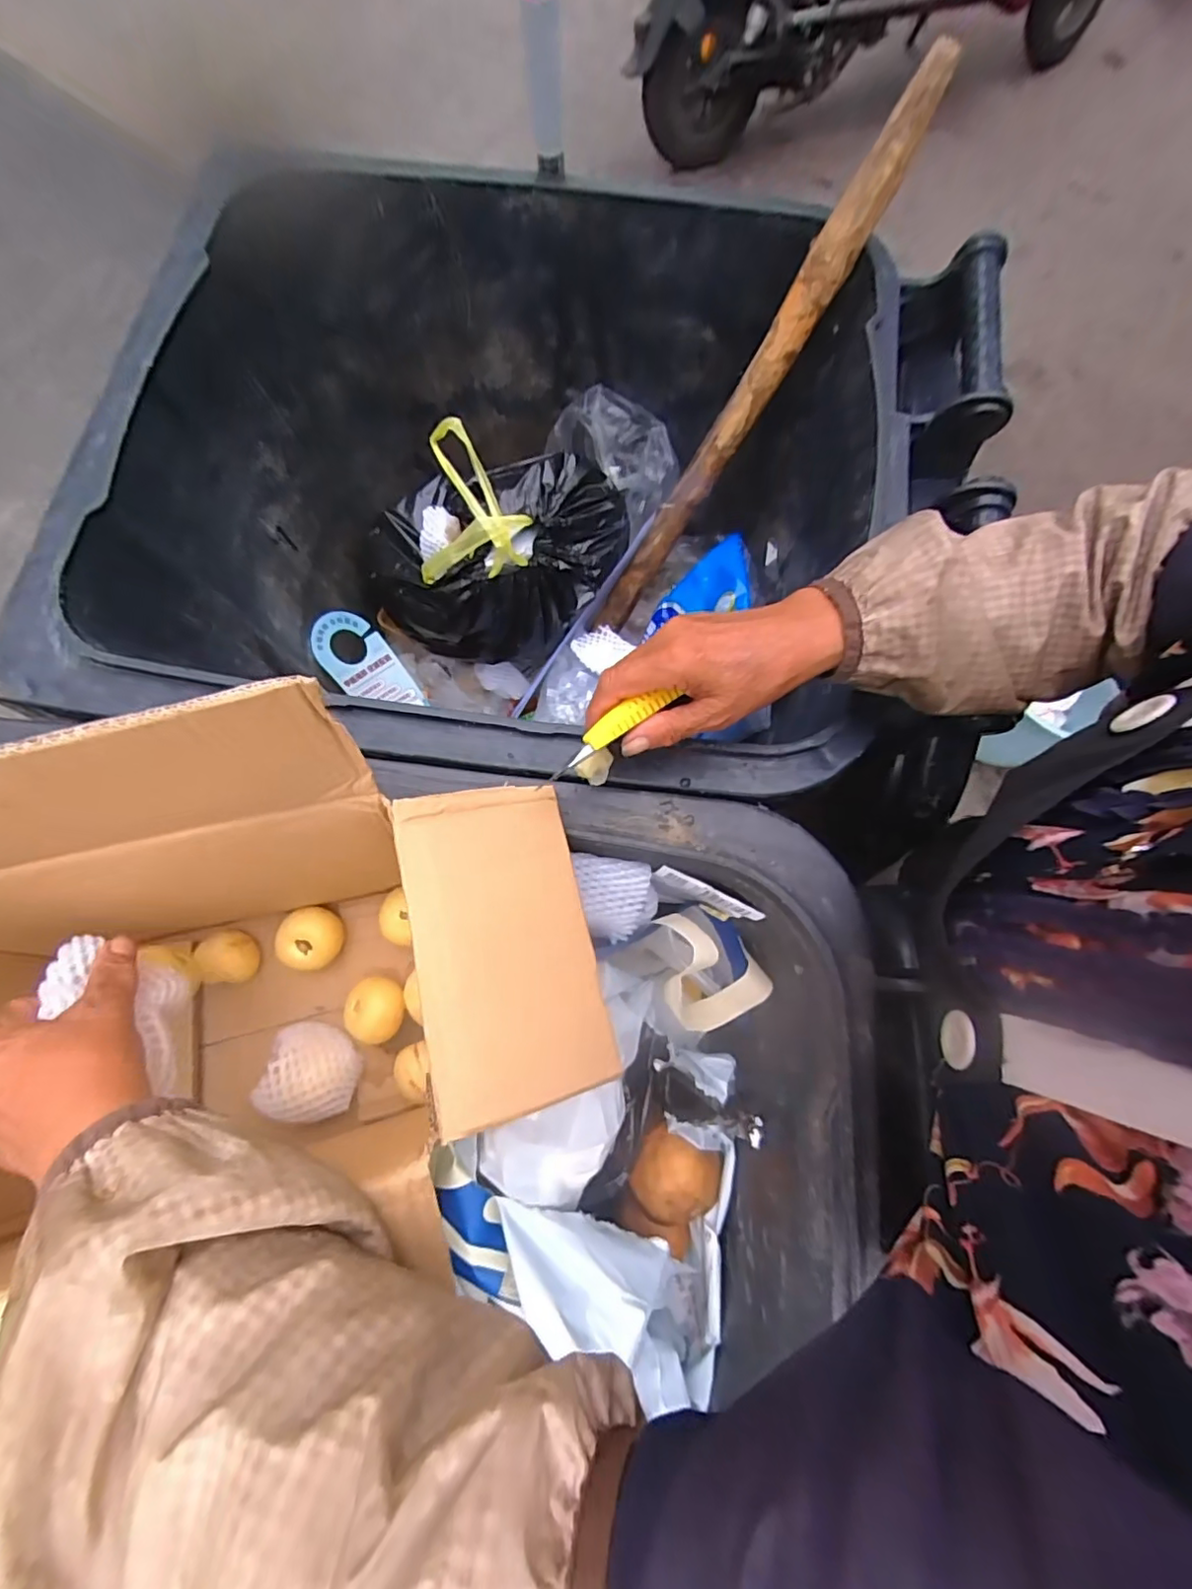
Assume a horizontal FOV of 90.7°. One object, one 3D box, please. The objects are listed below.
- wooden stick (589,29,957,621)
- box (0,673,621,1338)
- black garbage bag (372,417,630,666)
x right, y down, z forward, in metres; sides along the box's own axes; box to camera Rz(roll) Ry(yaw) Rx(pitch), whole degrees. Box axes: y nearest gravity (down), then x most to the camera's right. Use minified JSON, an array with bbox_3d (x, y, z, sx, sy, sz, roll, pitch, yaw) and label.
[{"bbox_3d":[0.134,-0.367,0.588,0.038,0.512,0.030,-25,71,-44],"label":"wooden stick"},{"bbox_3d":[-0.203,0.137,0.316,0.408,0.265,0.261,-16,75,-3],"label":"box"},{"bbox_3d":[-0.102,-0.261,0.633,0.266,0.171,0.188,0,74,2],"label":"black garbage bag"}]

